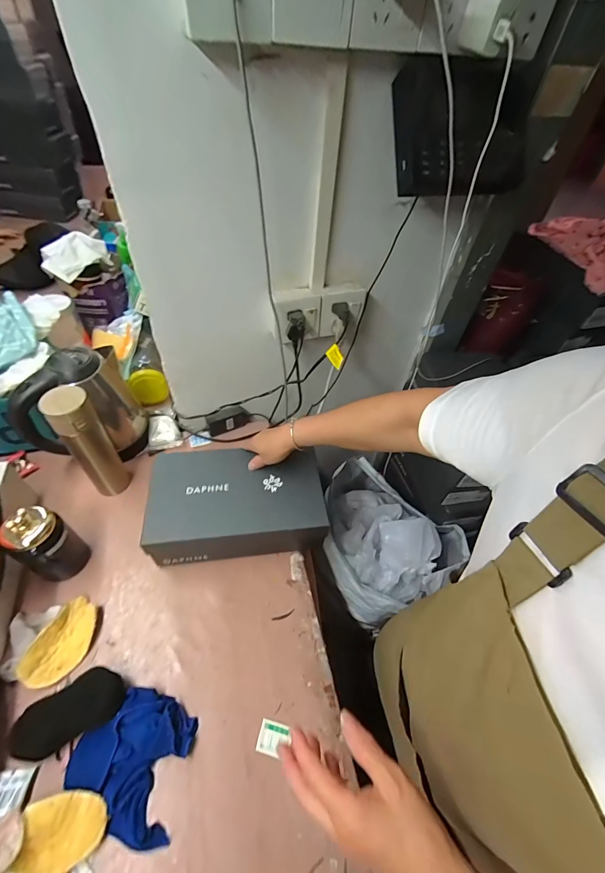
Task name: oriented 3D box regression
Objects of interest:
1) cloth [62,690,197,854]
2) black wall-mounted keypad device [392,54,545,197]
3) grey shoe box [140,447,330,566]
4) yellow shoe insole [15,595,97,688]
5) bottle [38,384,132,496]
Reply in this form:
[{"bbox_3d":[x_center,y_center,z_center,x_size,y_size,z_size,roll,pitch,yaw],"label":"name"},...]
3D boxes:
[{"bbox_3d":[-0.213,0.416,0.456,0.154,0.040,0.134,25,55,15],"label":"cloth"},{"bbox_3d":[0.231,-0.416,0.486,0.226,0.141,0.057,-15,23,-19],"label":"black wall-mounted keypad device"},{"bbox_3d":[-0.113,0.119,0.642,0.288,0.099,0.166,-5,53,-8],"label":"grey shoe box"},{"bbox_3d":[-0.358,0.311,0.532,0.066,0.034,0.121,20,54,11],"label":"yellow shoe insole"},{"bbox_3d":[-0.375,0.019,0.632,0.060,0.237,0.071,39,59,23],"label":"bottle"}]

